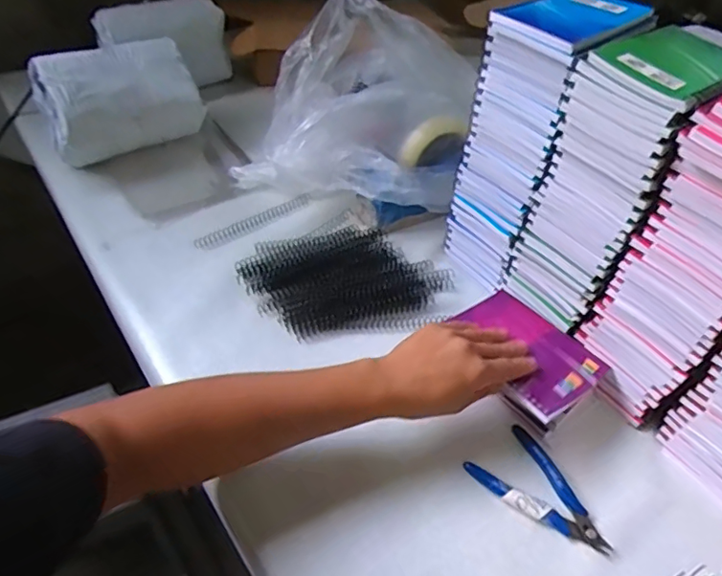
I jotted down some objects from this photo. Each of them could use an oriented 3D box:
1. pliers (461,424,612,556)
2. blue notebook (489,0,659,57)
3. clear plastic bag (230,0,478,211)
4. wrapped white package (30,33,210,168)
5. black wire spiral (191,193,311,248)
[{"bbox_3d":[0.154,0.176,0.455,0.070,0.010,0.116,-30,55,-28],"label":"pliers"},{"bbox_3d":[0.187,-0.233,0.464,0.135,0.009,0.091,-34,57,-30],"label":"blue notebook"},{"bbox_3d":[0.011,-0.228,0.690,0.277,0.169,0.253,18,48,13],"label":"clear plastic bag"},{"bbox_3d":[-0.304,-0.241,0.691,0.184,0.109,0.066,-27,54,-26],"label":"wrapped white package"},{"bbox_3d":[-0.132,-0.086,0.673,0.157,0.009,0.015,-27,54,-26],"label":"black wire spiral"}]

